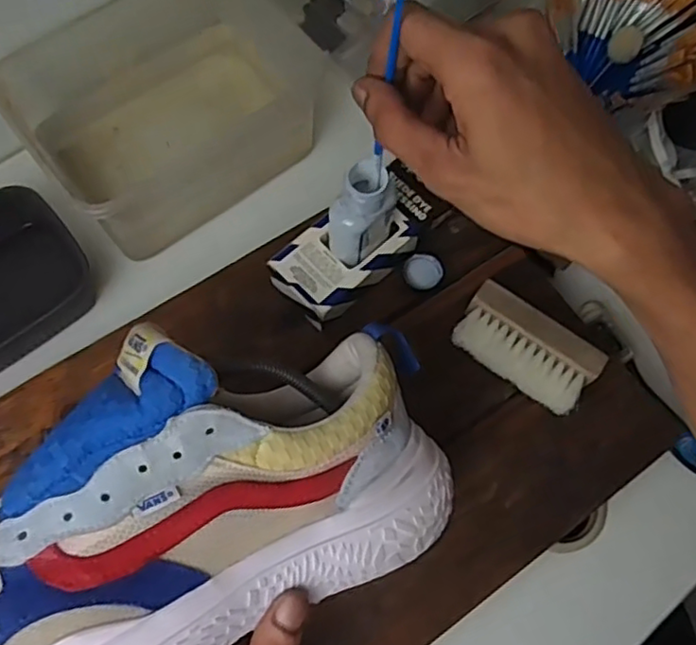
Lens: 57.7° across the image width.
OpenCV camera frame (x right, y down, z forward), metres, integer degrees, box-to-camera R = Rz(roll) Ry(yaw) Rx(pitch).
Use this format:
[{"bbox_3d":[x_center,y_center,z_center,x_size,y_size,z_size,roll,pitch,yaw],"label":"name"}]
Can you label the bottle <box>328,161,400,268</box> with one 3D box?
[{"bbox_3d":[0.009,-0.066,0.415,0.036,0.091,0.042,17,70,4],"label":"bottle"}]

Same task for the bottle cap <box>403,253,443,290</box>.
[{"bbox_3d":[0.054,-0.037,0.457,0.027,0.011,0.023,33,72,9],"label":"bottle cap"}]

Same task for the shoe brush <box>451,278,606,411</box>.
[{"bbox_3d":[0.120,0.018,0.430,0.092,0.032,0.048,37,73,10],"label":"shoe brush"}]

